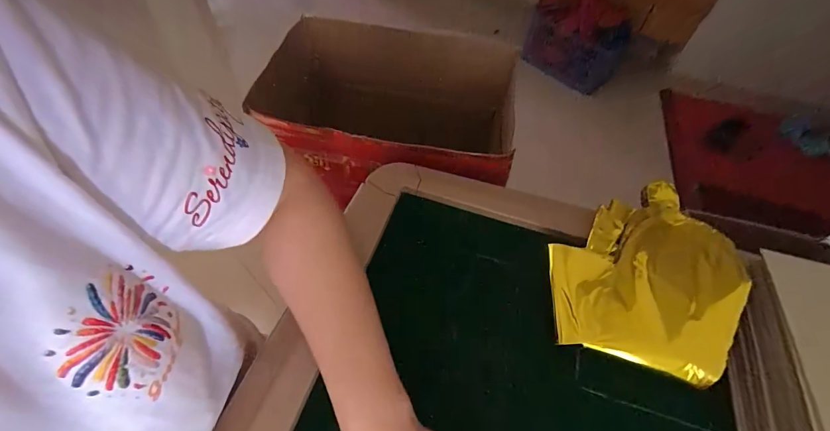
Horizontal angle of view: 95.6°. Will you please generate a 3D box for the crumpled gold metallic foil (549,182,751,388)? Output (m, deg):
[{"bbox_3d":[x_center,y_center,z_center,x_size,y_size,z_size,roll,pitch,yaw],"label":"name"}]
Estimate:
[{"bbox_3d":[0.230,0.046,0.386,0.178,0.032,0.206,15,53,6],"label":"crumpled gold metallic foil"}]

